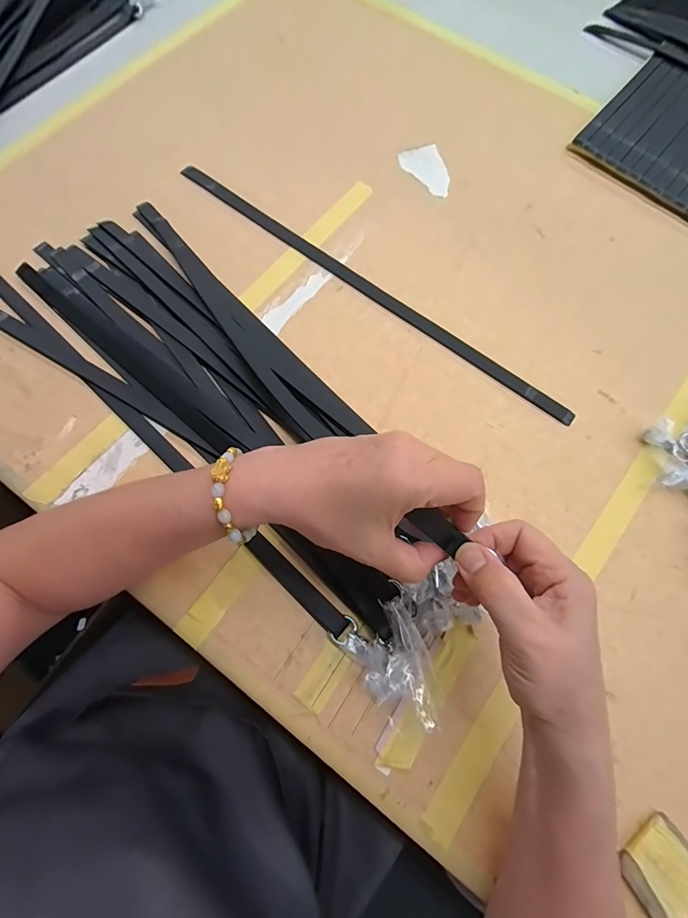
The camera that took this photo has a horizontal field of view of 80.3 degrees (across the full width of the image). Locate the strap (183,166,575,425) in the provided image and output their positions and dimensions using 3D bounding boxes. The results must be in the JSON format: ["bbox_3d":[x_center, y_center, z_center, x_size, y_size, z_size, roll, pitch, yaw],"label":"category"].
[{"bbox_3d":[0.020,-0.189,0.441,0.503,0.010,0.023,36,74,10],"label":"strap"}]

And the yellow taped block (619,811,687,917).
[{"bbox_3d":[0.220,0.284,0.283,0.052,0.013,0.047,-33,75,-12],"label":"yellow taped block"}]

